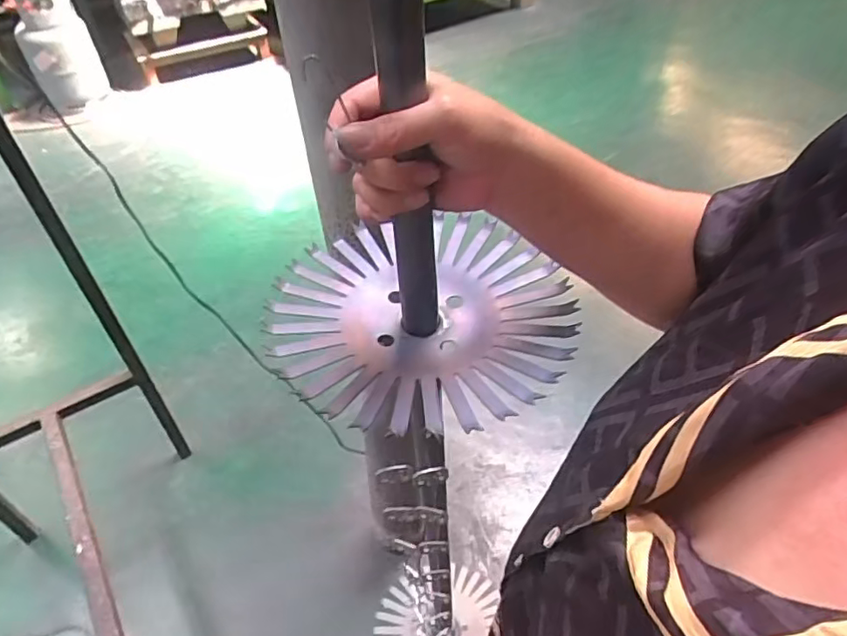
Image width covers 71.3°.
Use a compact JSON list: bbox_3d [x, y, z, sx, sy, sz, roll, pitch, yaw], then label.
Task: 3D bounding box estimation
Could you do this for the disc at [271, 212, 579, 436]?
[{"bbox_3d":[0.000,-0.002,0.404,0.201,0.028,0.182,-9,46,-7],"label":"disc"}]

